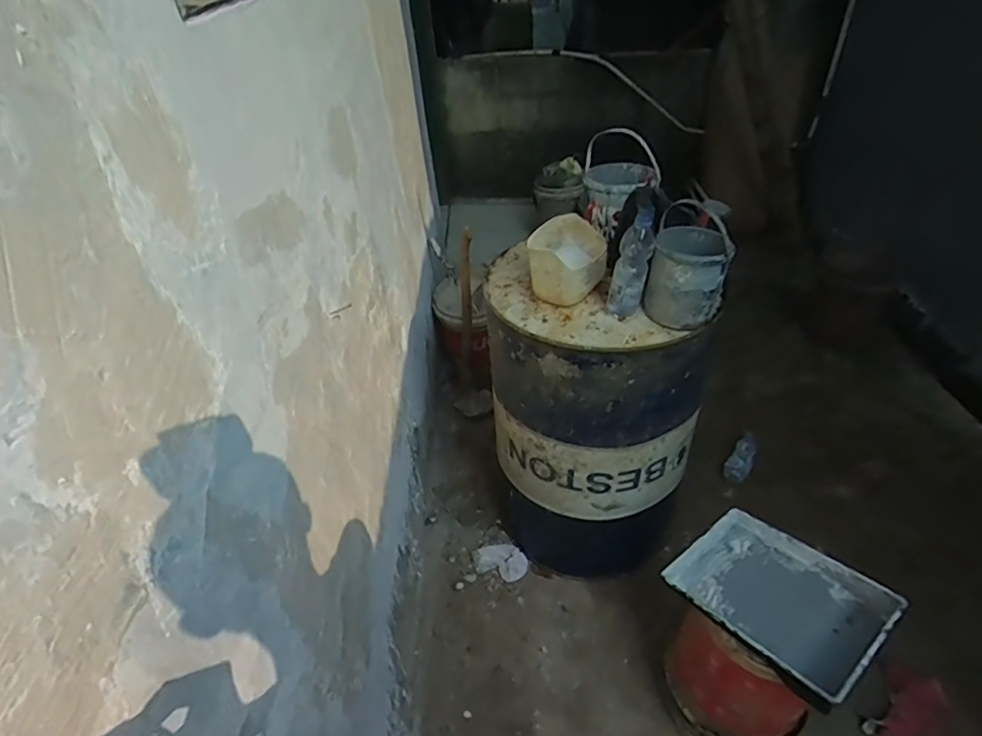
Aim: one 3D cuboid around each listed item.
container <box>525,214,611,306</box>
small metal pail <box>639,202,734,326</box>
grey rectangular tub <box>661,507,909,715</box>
[{"bbox_3d":[0.176,-0.248,1.257,0.170,0.133,0.211,10,42,18],"label":"container"},{"bbox_3d":[0.426,-0.204,1.171,0.158,0.172,0.188,11,43,20],"label":"small metal pail"},{"bbox_3d":[0.586,0.488,1.148,0.298,0.165,0.363,-30,45,-26],"label":"grey rectangular tub"}]

